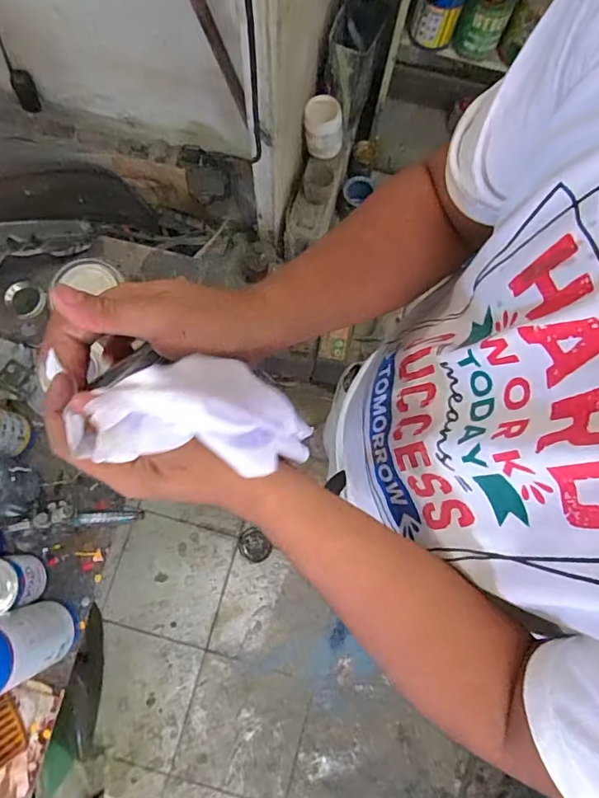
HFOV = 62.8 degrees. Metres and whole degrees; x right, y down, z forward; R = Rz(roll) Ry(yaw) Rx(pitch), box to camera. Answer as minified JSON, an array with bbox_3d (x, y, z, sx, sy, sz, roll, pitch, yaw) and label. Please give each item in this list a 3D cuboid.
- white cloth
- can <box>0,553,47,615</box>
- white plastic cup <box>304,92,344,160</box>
[{"bbox_3d":[-0.059,0.009,0.267,0.129,0.051,0.056,4,79,-17],"label":"white cloth"},{"bbox_3d":[-0.388,0.243,0.649,0.068,0.073,0.065,0,77,-1],"label":"can"},{"bbox_3d":[0.067,-0.749,1.367,0.104,0.137,0.096,0,77,-1],"label":"white plastic cup"}]

